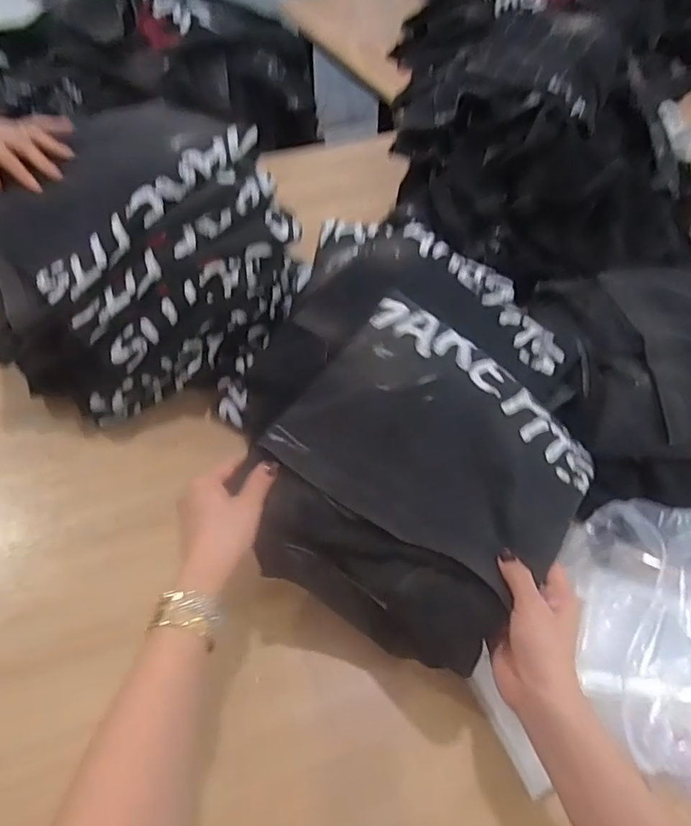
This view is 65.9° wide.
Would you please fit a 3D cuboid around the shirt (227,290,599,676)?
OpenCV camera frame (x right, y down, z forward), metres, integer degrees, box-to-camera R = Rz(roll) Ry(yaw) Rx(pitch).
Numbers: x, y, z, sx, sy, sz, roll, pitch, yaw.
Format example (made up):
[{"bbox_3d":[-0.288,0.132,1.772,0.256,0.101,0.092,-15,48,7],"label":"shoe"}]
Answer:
[{"bbox_3d":[0.072,0.054,0.495,0.253,0.108,0.302,33,61,25],"label":"shirt"}]

